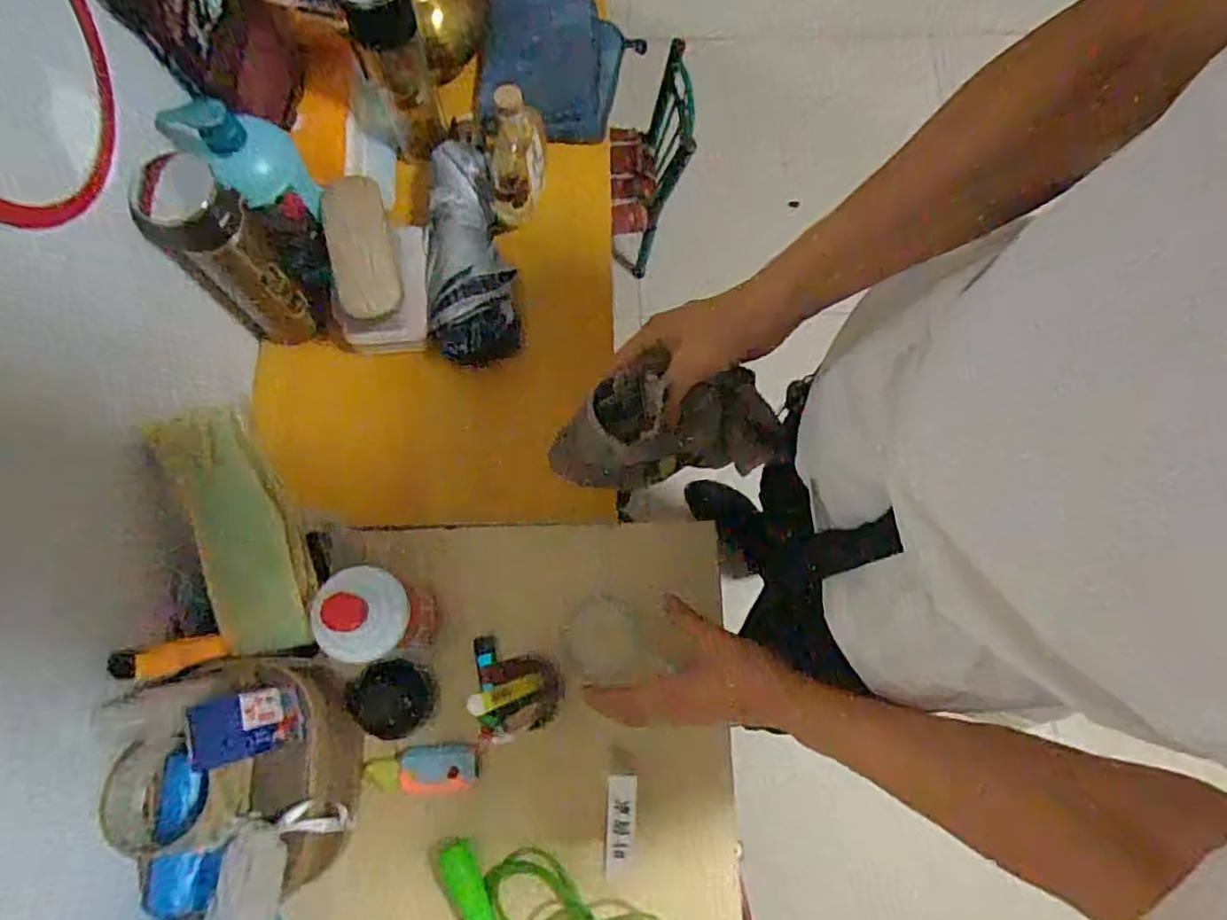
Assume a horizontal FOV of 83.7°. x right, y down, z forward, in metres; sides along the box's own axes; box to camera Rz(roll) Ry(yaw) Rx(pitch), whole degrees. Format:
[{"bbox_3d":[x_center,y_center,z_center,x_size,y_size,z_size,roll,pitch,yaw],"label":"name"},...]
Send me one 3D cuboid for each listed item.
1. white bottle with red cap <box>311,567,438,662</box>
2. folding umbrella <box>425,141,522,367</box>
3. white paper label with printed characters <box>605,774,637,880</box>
[{"bbox_3d":[-0.210,0.140,0.622,0.076,0.185,0.080,2,76,-1],"label":"white bottle with red cap"},{"bbox_3d":[-0.161,-0.227,0.748,0.088,0.067,0.228,-8,76,-3],"label":"folding umbrella"},{"bbox_3d":[0.006,0.295,0.554,0.023,0.010,0.073,2,76,-1],"label":"white paper label with printed characters"}]

